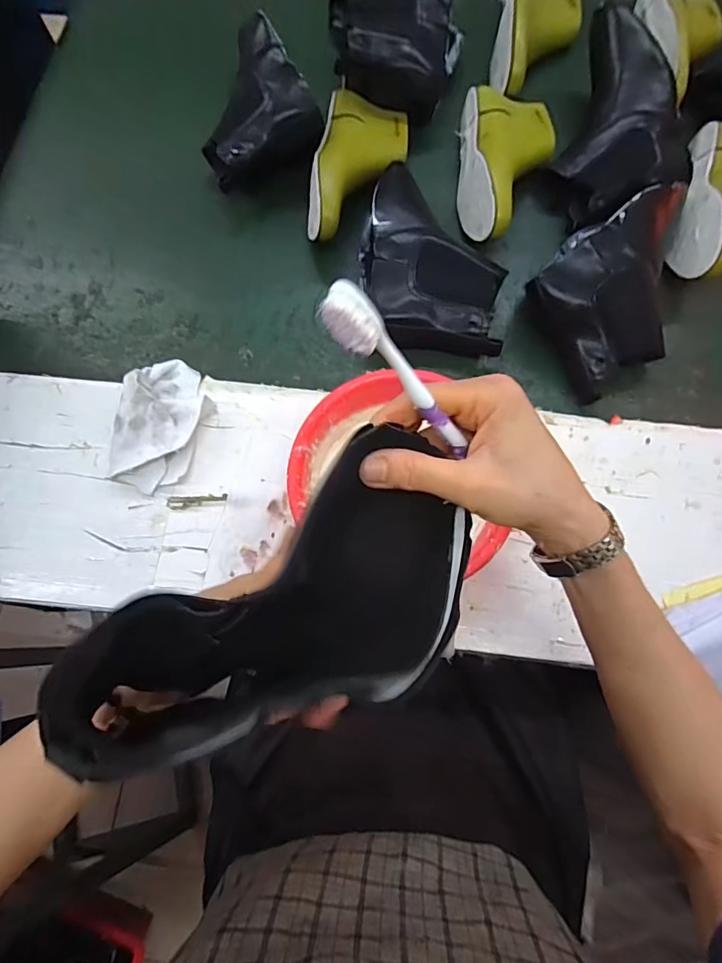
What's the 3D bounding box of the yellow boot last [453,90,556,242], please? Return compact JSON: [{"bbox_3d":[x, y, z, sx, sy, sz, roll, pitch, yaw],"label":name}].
[{"bbox_3d":[0.179,-0.381,0.584,0.112,0.078,0.228,3,73,2],"label":"yellow boot last"}]

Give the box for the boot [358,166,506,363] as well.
[{"bbox_3d":[0.081,-0.255,0.554,0.166,0.070,0.220,7,73,3],"label":"boot"}]

